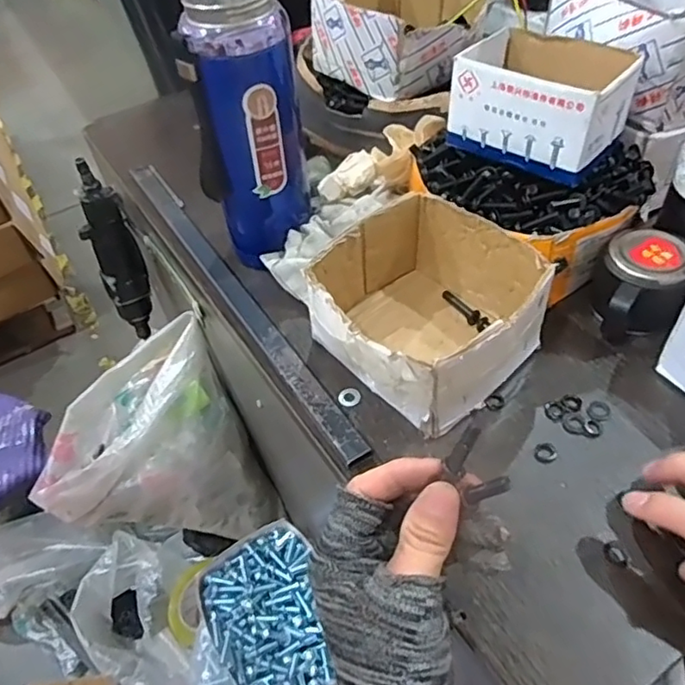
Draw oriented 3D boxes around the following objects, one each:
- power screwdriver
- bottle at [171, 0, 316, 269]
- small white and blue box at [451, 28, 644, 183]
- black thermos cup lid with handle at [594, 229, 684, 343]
[{"bbox_3d":[-0.264,-0.096,0.703,0.052,0.223,0.043,-24,51,-15],"label":"power screwdriver"},{"bbox_3d":[-0.073,-0.164,0.477,0.067,0.213,0.082,31,58,29],"label":"bottle"},{"bbox_3d":[0.154,-0.190,0.463,0.122,0.065,0.096,28,56,27],"label":"small white and blue box"},{"bbox_3d":[0.224,-0.043,0.449,0.057,0.053,0.078,15,51,18],"label":"black thermos cup lid with handle"}]

